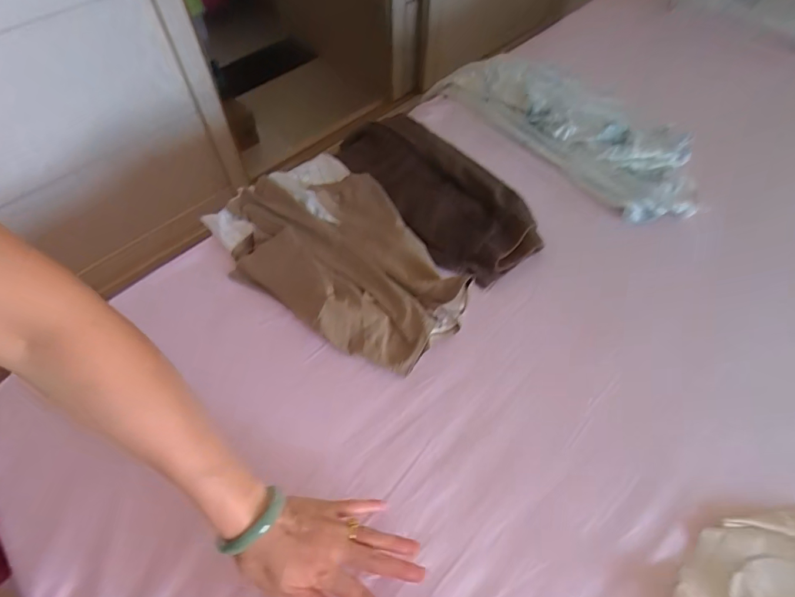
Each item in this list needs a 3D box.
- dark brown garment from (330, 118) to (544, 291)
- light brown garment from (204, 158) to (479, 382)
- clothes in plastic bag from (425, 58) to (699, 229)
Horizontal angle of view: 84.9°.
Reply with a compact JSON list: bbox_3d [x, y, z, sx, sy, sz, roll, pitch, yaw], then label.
[{"bbox_3d":[0.046,-0.200,0.723,0.177,0.045,0.437,-32,63,-18],"label":"dark brown garment"},{"bbox_3d":[-0.092,-0.076,0.640,0.254,0.045,0.417,-40,66,-22],"label":"light brown garment"},{"bbox_3d":[0.318,-0.331,0.799,0.223,0.055,0.506,-40,66,-22],"label":"clothes in plastic bag"}]

